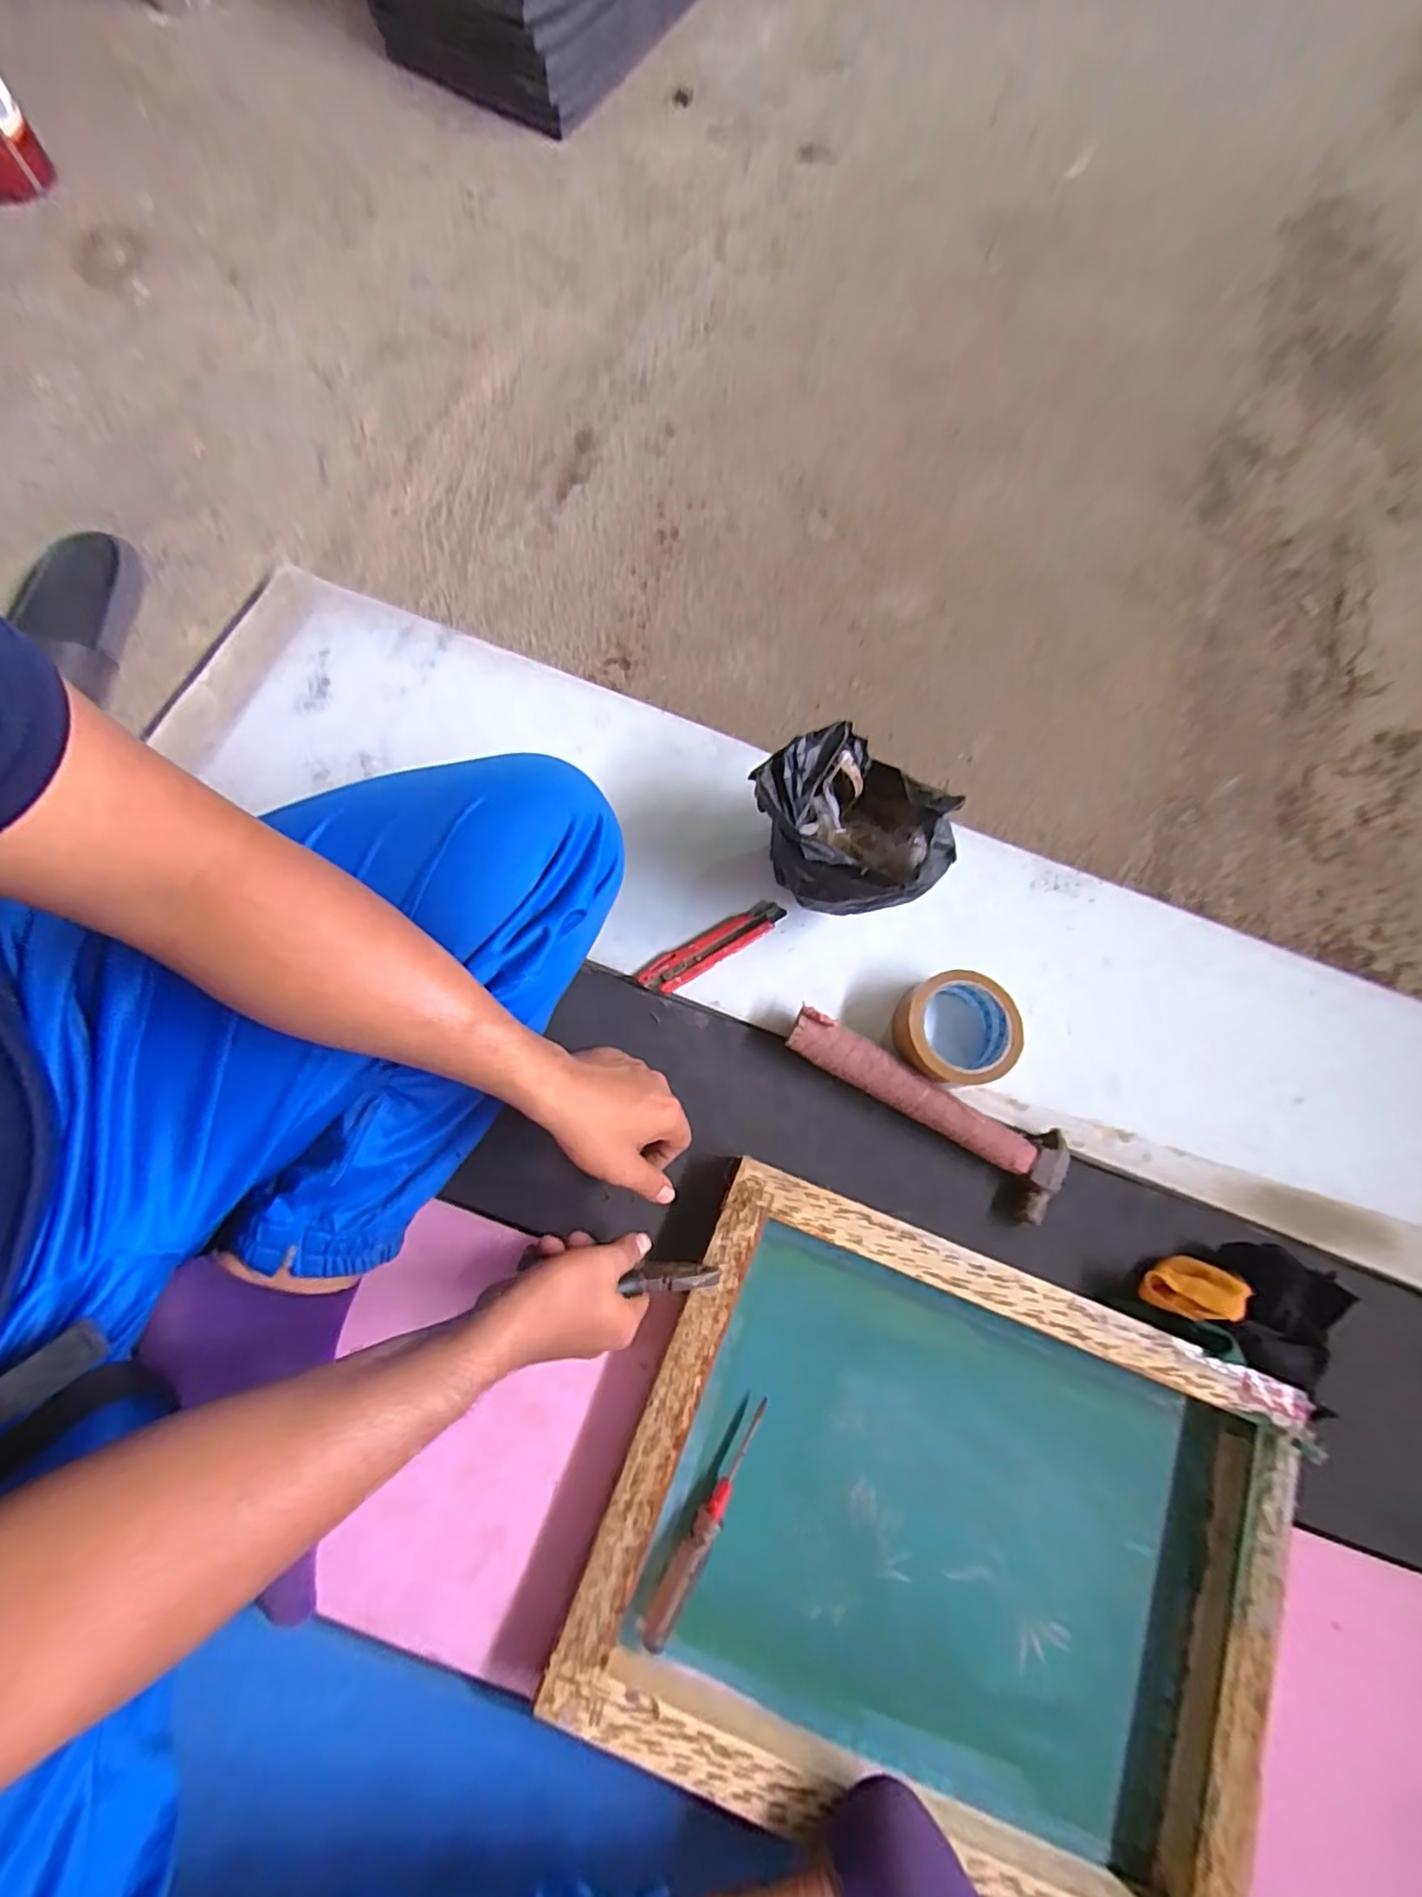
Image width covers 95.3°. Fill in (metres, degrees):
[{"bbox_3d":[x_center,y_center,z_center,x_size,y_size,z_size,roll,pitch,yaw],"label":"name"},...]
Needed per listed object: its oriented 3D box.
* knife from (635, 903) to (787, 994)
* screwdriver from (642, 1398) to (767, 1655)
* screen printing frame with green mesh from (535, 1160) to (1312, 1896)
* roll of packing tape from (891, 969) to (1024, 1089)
[{"bbox_3d":[0.002,-0.002,0.612,0.150,0.008,0.034,-31,78,-10],"label":"knife"},{"bbox_3d":[-0.002,0.422,0.481,0.021,0.022,0.165,30,70,6],"label":"screwdriver"},{"bbox_3d":[0.180,0.425,0.480,0.491,0.051,0.367,21,75,4],"label":"screen printing frame with green mesh"},{"bbox_3d":[0.218,0.074,0.589,0.107,0.048,0.097,-6,75,-4],"label":"roll of packing tape"}]

